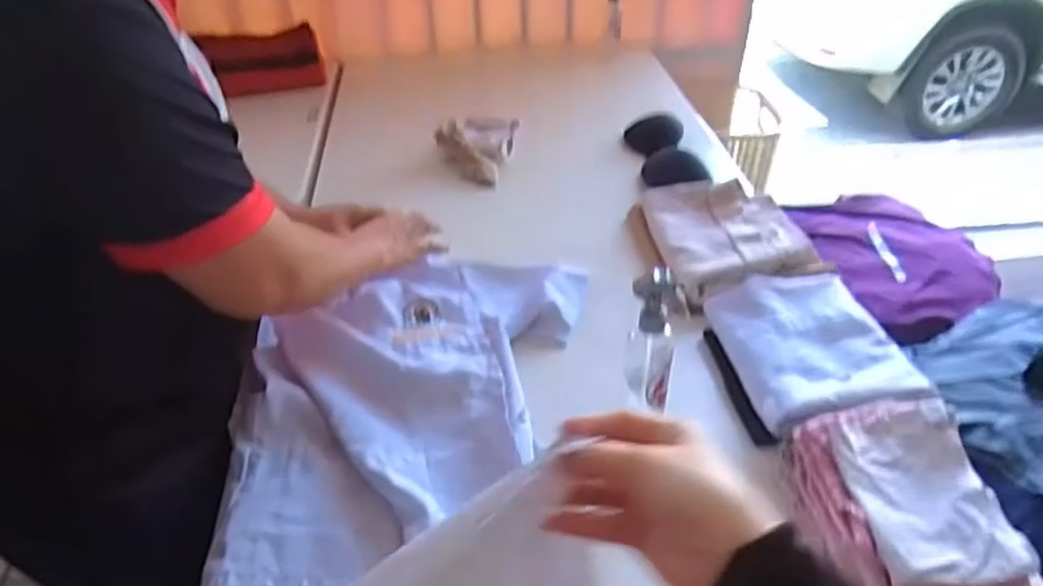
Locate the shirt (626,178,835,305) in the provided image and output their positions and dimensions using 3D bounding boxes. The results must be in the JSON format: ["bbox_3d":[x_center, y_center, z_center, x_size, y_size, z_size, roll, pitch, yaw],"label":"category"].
[{"bbox_3d":[0.298,-0.090,1.040,0.229,0.060,0.273,-6,38,-6],"label":"shirt"}]

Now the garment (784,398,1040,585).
[{"bbox_3d":[0.346,0.191,0.650,0.153,0.060,0.194,-1,38,1],"label":"garment"}]

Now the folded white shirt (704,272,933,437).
[{"bbox_3d":[0.339,0.057,0.825,0.183,0.036,0.224,-5,38,-4],"label":"folded white shirt"}]

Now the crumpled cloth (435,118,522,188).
[{"bbox_3d":[-0.083,-0.280,1.298,0.130,0.063,0.208,7,39,11],"label":"crumpled cloth"}]

